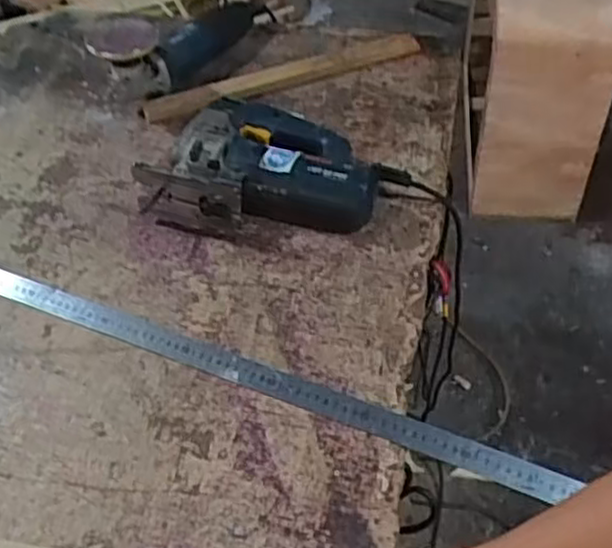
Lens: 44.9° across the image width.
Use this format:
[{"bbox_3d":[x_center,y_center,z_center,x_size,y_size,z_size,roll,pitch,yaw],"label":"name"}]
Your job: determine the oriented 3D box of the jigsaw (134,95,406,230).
[{"bbox_3d":[-0.033,-0.118,0.869,0.270,0.087,0.180,14,53,15],"label":"jigsaw"}]

